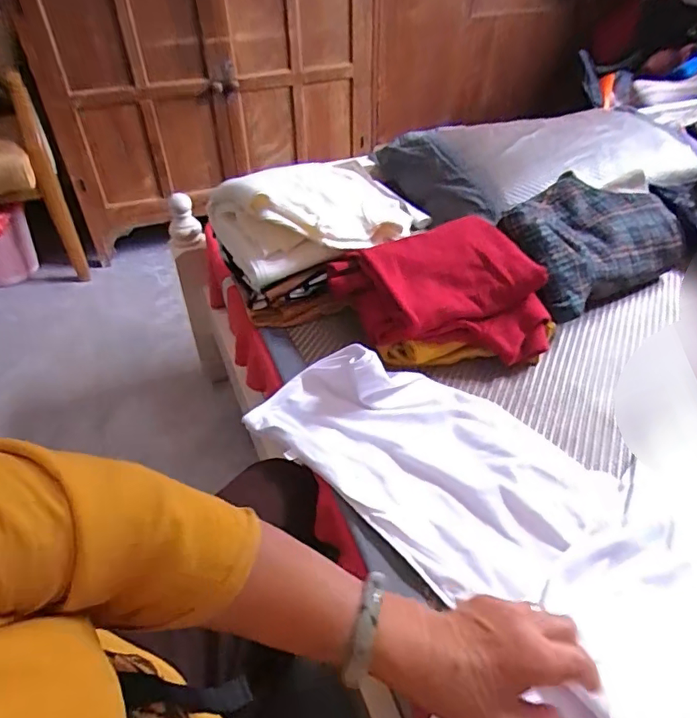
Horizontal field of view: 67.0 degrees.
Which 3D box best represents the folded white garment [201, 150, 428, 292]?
[{"bbox_3d":[-0.048,-0.227,0.798,0.273,0.102,0.162,-28,48,-28],"label":"folded white garment"}]

